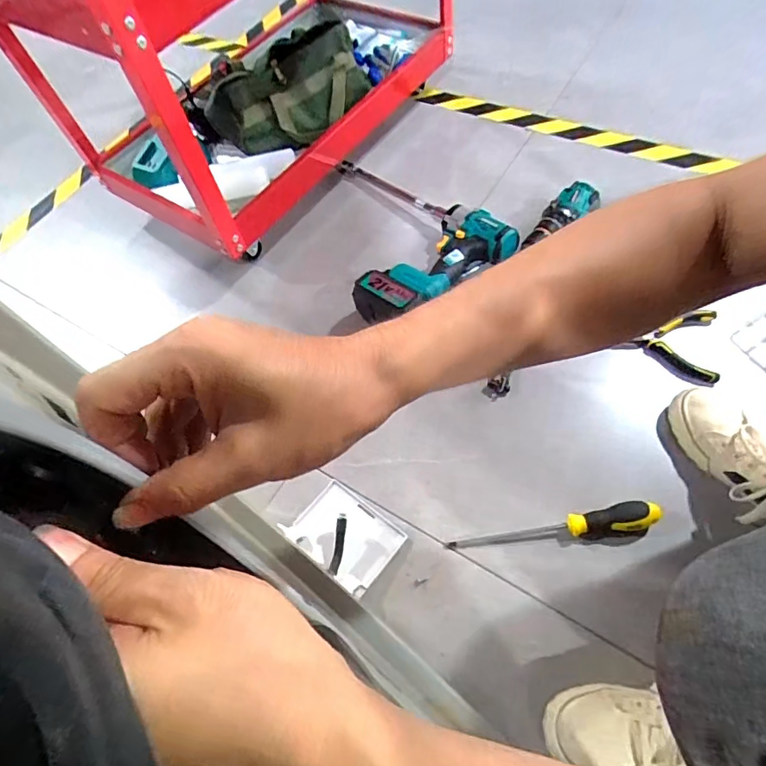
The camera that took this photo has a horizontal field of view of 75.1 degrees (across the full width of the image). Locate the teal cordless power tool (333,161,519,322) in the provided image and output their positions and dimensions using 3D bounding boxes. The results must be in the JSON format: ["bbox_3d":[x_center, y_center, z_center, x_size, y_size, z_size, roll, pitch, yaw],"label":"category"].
[{"bbox_3d":[0.006,-0.244,0.755,0.231,0.067,0.336,-34,62,-11],"label":"teal cordless power tool"}]

